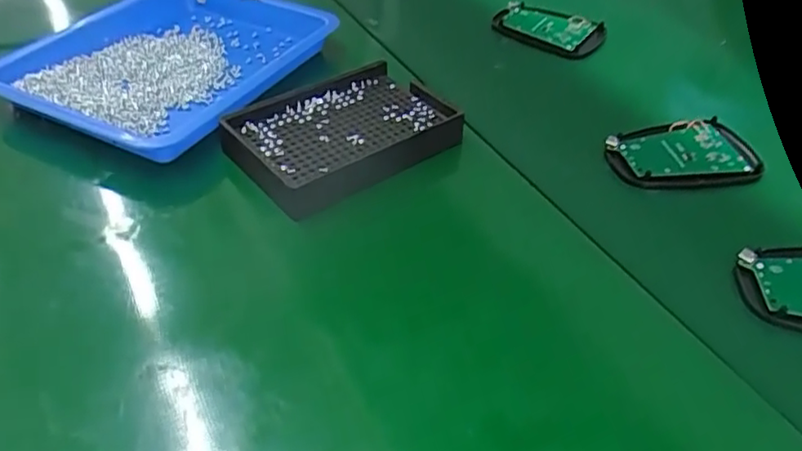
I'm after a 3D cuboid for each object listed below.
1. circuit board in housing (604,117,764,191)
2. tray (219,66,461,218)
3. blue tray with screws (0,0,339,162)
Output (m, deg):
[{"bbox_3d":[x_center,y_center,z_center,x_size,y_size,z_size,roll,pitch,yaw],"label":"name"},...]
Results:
[{"bbox_3d":[0.190,-0.049,0.425,0.095,0.018,0.057,-1,43,-3],"label":"circuit board in housing"},{"bbox_3d":[-0.038,-0.064,0.409,0.148,0.023,0.103,-33,52,-31],"label":"tray"},{"bbox_3d":[-0.175,-0.127,0.470,0.182,0.033,0.219,23,47,22],"label":"blue tray with screws"}]

